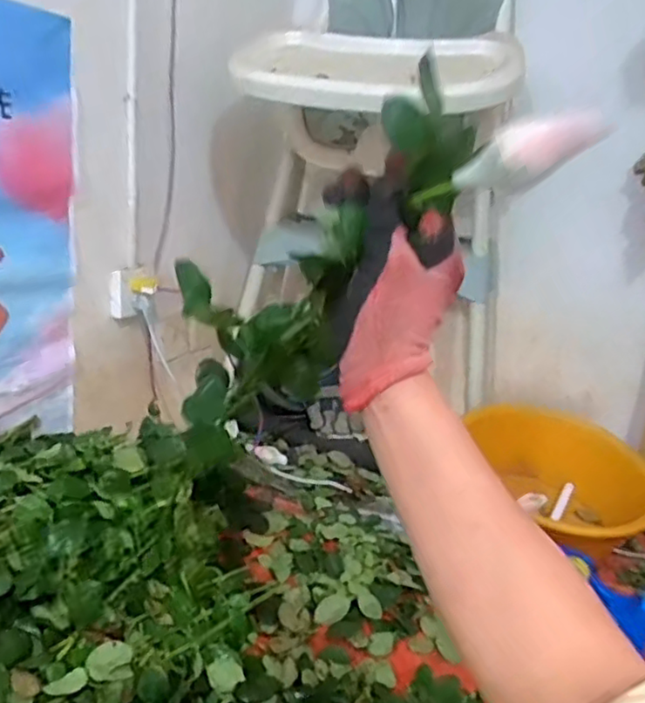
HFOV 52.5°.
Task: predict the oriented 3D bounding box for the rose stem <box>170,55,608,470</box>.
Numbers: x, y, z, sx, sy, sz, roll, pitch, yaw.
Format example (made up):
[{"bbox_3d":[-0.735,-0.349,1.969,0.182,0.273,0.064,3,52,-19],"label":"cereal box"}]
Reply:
[{"bbox_3d":[-0.009,-0.050,0.498,0.115,0.449,0.118,-9,68,-39],"label":"rose stem"}]

